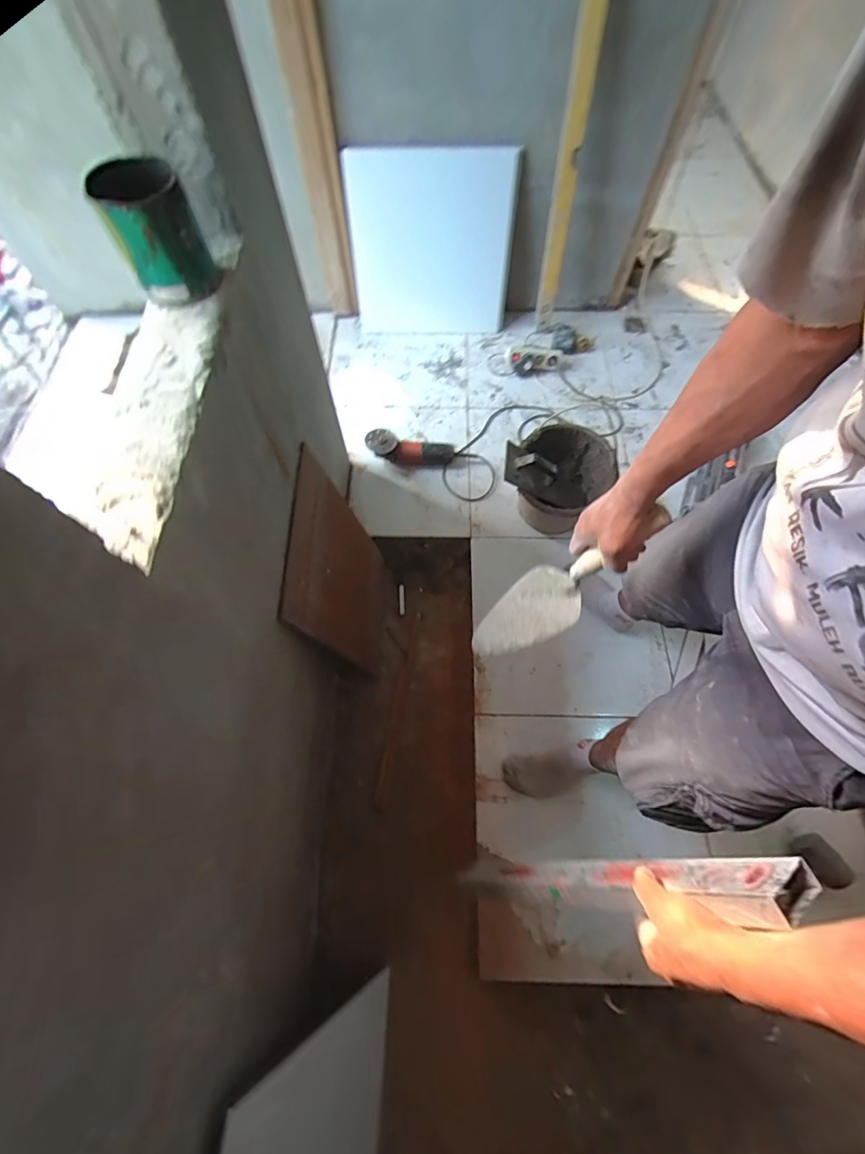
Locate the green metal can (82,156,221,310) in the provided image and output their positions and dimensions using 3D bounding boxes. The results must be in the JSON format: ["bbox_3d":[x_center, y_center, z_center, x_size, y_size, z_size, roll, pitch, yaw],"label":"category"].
[{"bbox_3d":[-0.326,-0.412,0.532,0.094,0.104,0.113,-28,68,-12],"label":"green metal can"}]

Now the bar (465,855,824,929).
[{"bbox_3d":[0.174,0.382,0.560,0.064,0.546,0.032,-6,63,-30],"label":"bar"}]

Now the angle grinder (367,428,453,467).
[{"bbox_3d":[-0.068,-0.383,1.362,0.264,0.083,0.086,8,65,4],"label":"angle grinder"}]

